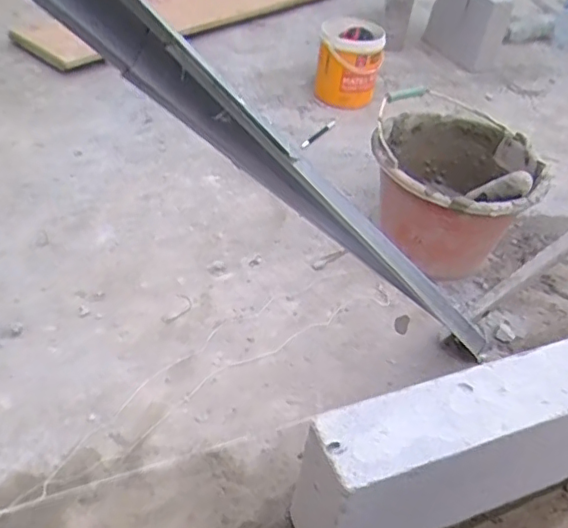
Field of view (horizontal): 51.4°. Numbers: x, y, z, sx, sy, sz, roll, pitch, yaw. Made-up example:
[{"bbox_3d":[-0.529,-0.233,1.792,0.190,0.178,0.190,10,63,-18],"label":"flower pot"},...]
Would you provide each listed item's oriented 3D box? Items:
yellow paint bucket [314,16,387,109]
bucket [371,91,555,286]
[{"bbox_3d":[0.156,-0.485,1.432,0.155,0.177,0.163,4,42,-3],"label":"yellow paint bucket"},{"bbox_3d":[0.264,-0.105,0.991,0.255,0.206,0.280,4,42,-4],"label":"bucket"}]

